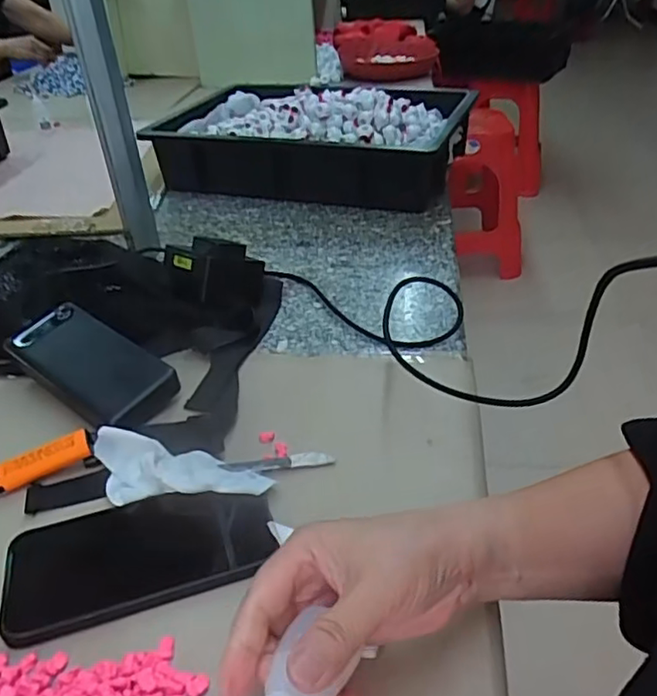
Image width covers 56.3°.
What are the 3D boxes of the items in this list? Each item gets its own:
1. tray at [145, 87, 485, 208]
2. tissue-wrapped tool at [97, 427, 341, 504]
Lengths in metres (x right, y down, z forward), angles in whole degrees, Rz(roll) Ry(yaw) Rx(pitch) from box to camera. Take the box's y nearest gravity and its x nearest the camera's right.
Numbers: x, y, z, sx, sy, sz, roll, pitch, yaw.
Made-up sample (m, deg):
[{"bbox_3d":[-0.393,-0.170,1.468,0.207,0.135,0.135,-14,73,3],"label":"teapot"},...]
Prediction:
[{"bbox_3d":[-0.025,-0.327,0.957,0.447,0.116,0.315,9,37,17],"label":"tray"},{"bbox_3d":[-0.090,0.085,0.433,0.169,0.023,0.054,1,36,7],"label":"tissue-wrapped tool"}]

